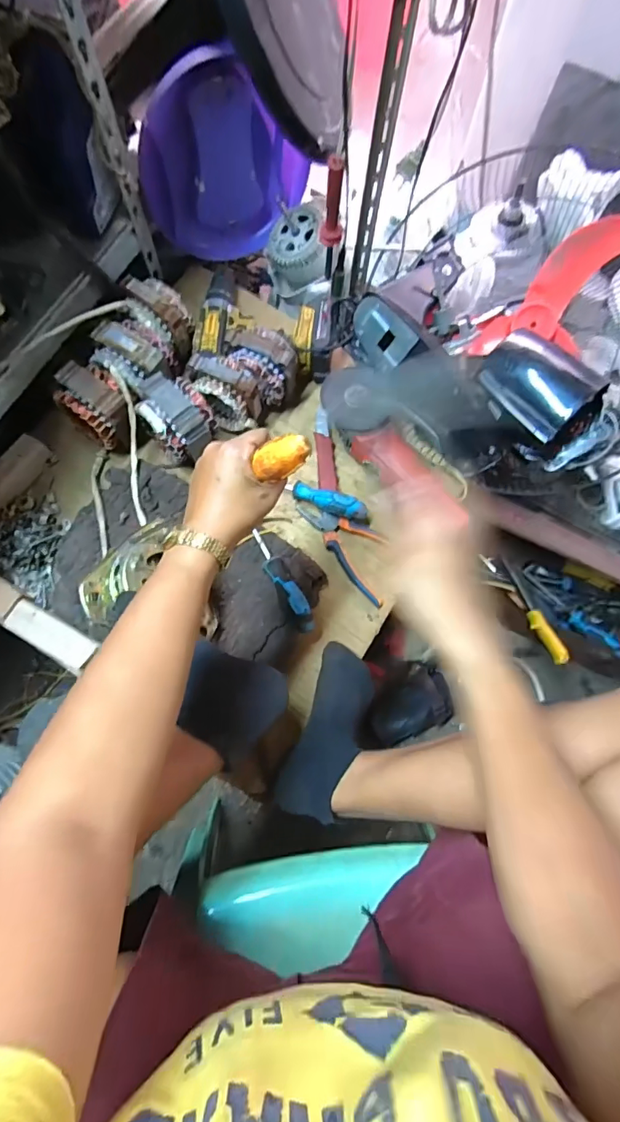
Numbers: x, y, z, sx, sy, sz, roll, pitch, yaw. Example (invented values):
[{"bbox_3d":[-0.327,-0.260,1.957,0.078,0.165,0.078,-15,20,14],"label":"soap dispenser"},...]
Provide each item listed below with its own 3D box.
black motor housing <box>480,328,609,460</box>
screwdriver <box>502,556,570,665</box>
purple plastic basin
[{"bbox_3d":[0.314,-0.234,0.654,0.114,0.083,0.162,-39,79,-11],"label":"black motor housing"},{"bbox_3d":[0.419,0.092,0.894,0.030,0.042,0.213,-19,76,-7],"label":"screwdriver"},{"bbox_3d":[-0.130,-0.611,0.747,0.262,0.250,0.073,-25,77,-8],"label":"purple plastic basin"}]

